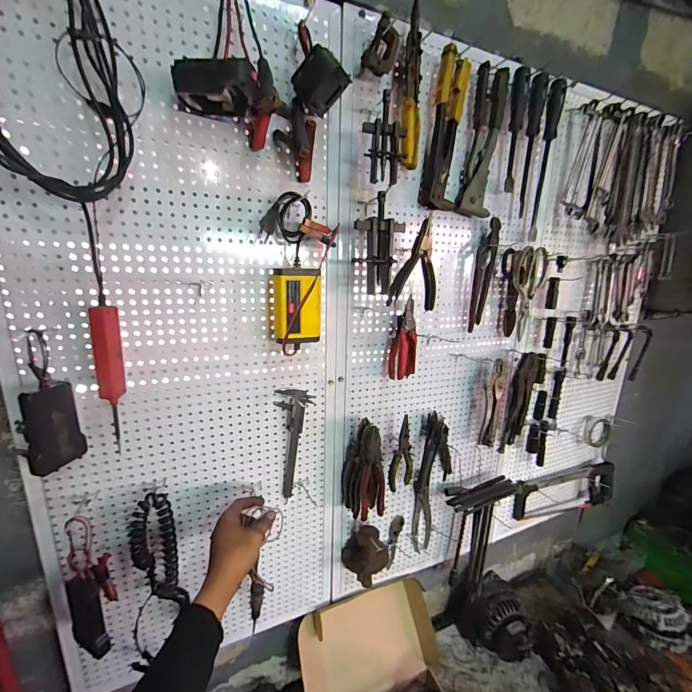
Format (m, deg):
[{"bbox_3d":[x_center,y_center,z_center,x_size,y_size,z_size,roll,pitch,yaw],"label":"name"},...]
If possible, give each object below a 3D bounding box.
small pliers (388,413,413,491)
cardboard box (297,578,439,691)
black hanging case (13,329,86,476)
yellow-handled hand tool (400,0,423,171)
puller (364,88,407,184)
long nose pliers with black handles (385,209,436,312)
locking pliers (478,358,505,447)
[{"bbox_3d":[0.124,0.231,0.714,0.055,0.171,0.018,3,16,-18],"label":"small pliers"},{"bbox_3d":[0.080,0.769,0.726,0.317,0.221,0.330,-2,15,-17],"label":"cardboard box"},{"bbox_3d":[-0.410,0.081,0.461,0.048,0.183,0.062,-1,15,-13],"label":"black hanging case"},{"bbox_3d":[0.117,-0.427,0.579,0.029,0.218,0.069,6,15,16],"label":"yellow-handled hand tool"},{"bbox_3d":[0.062,-0.328,0.533,0.065,0.122,0.016,-1,15,-12],"label":"puller"},{"bbox_3d":[0.135,-0.150,0.611,0.089,0.163,0.024,9,16,-8],"label":"long nose pliers with black handles"},{"bbox_3d":[0.341,0.139,0.790,0.048,0.215,0.019,-4,16,-23],"label":"locking pliers"}]

